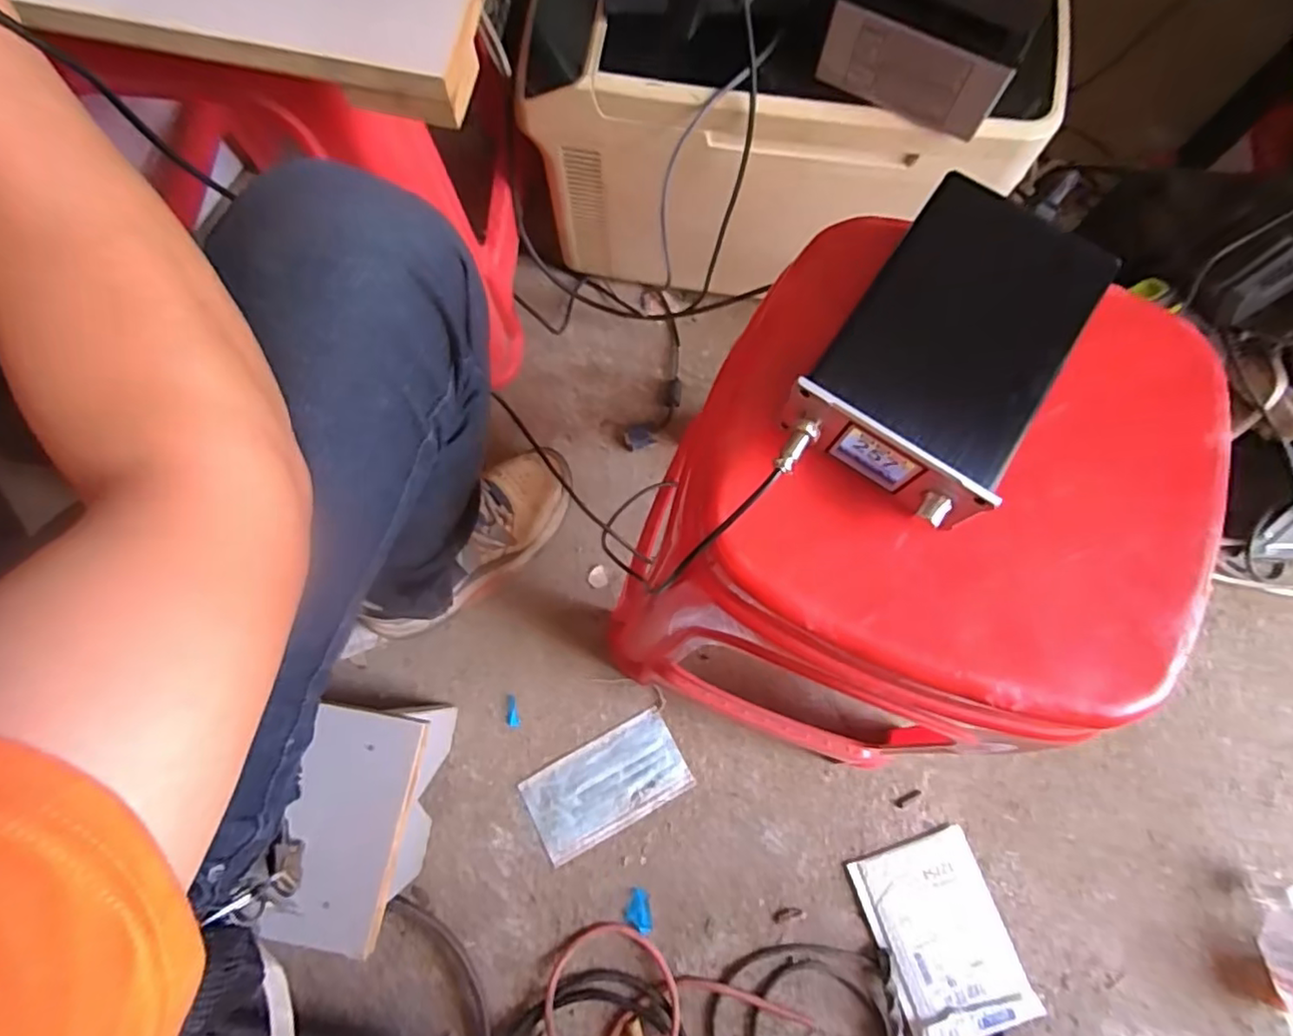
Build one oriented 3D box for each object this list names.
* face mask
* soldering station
[{"bbox_3d":[-0.043,0.296,0.687,0.172,0.005,0.094,-27,78,-7],"label":"face mask"},{"bbox_3d":[0.149,-0.083,0.313,0.100,0.041,0.171,33,77,7],"label":"soldering station"}]

